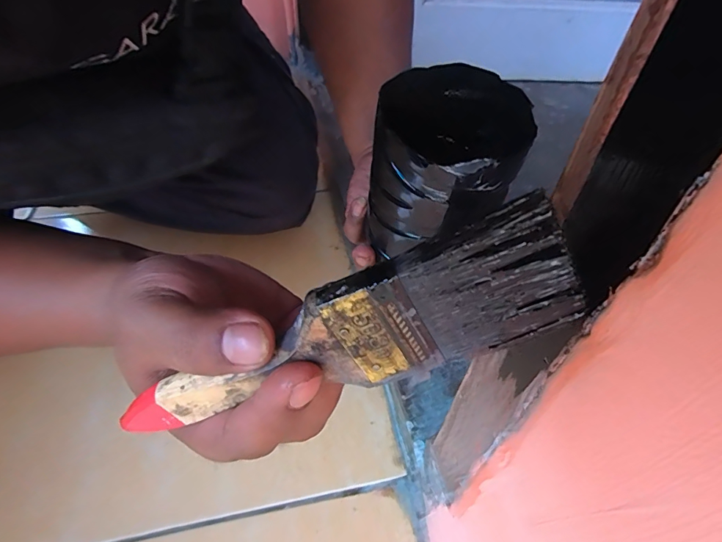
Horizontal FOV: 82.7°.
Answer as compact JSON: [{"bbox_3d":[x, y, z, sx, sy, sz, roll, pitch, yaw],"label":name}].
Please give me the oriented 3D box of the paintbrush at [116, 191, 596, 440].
[{"bbox_3d":[-0.015,0.028,0.138,0.165,0.039,0.017,-25,46,19],"label":"paintbrush"}]

